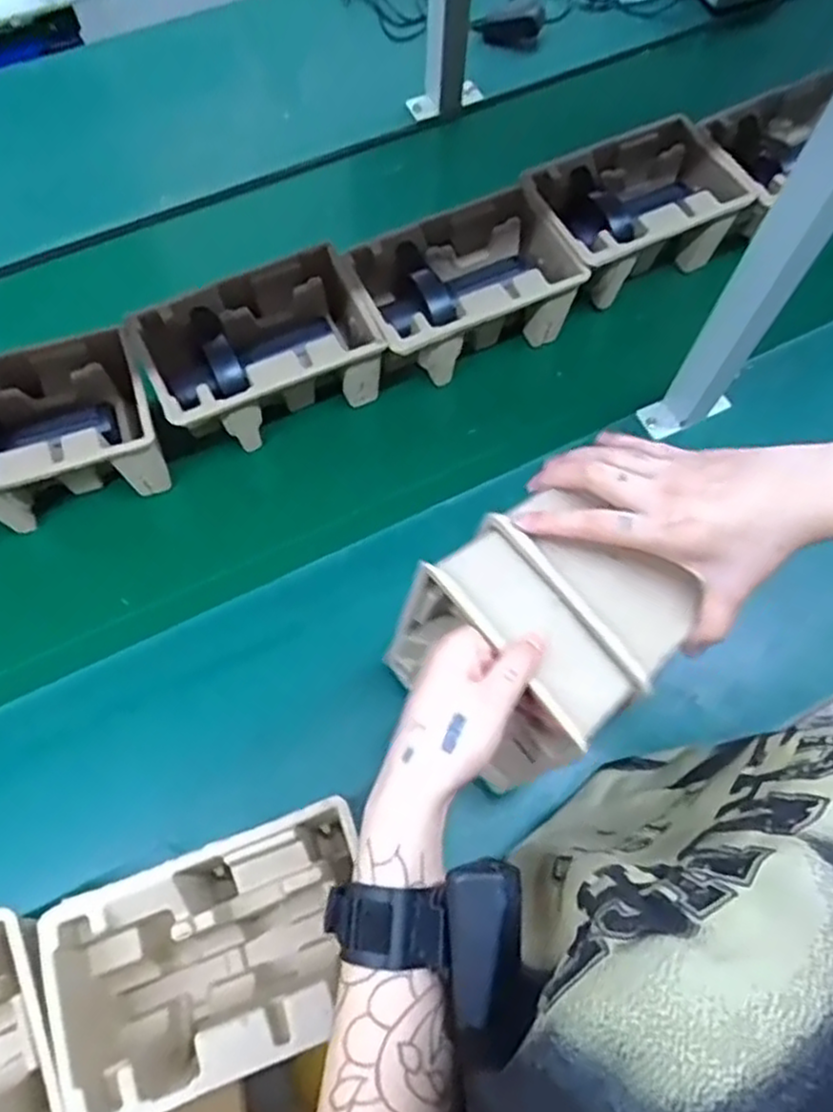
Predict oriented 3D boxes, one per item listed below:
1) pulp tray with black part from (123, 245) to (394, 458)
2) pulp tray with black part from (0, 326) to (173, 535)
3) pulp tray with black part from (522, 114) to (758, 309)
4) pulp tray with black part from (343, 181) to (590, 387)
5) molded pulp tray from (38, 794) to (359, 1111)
[{"bbox_3d":[-0.156,-0.195,0.764,0.223,0.118,0.137,-23,71,-10],"label":"pulp tray with black part"},{"bbox_3d":[-0.364,-0.111,0.718,0.224,0.101,0.143,-19,70,-8],"label":"pulp tray with black part"},{"bbox_3d":[0.231,-0.376,0.836,0.222,0.120,0.144,-26,71,-11],"label":"pulp tray with black part"},{"bbox_3d":[0.044,-0.279,0.792,0.220,0.100,0.149,-26,71,-11],"label":"pulp tray with black part"},{"bbox_3d":[-0.136,0.290,0.547,0.219,0.103,0.145,-19,70,-8],"label":"molded pulp tray"}]

